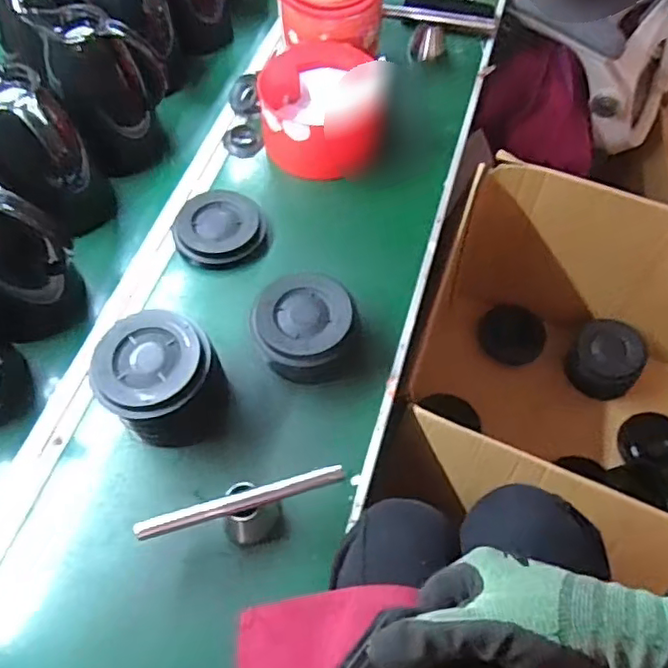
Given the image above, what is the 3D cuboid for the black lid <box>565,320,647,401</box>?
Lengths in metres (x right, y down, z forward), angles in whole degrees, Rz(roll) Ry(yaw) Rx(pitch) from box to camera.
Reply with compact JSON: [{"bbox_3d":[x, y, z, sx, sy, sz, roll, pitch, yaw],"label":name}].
[{"bbox_3d":[0.487,0.046,1.080,0.123,0.142,0.048,32,27,21],"label":"black lid"}]

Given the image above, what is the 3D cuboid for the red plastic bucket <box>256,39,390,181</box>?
[{"bbox_3d":[-0.019,-0.335,0.879,0.178,0.095,0.175,0,60,0],"label":"red plastic bucket"}]

